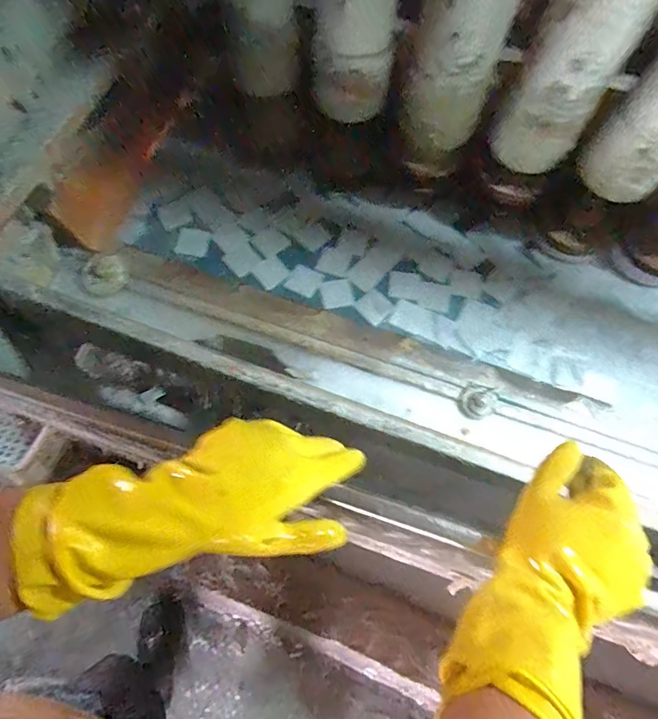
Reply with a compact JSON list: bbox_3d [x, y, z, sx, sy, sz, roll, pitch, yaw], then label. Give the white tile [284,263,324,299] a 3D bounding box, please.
[{"bbox_3d":[-0.038,-0.124,0.706,0.049,0.004,0.047,28,71,9],"label":"white tile"}]

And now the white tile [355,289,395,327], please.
[{"bbox_3d":[0.071,-0.081,0.691,0.045,0.008,0.049,-42,76,-15],"label":"white tile"}]

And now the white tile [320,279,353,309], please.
[{"bbox_3d":[0.011,-0.101,0.695,0.045,0.007,0.045,-10,70,-5],"label":"white tile"}]

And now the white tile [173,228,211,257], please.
[{"bbox_3d":[-0.223,-0.192,0.736,0.053,0.006,0.047,13,70,3],"label":"white tile"}]

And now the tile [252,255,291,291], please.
[{"bbox_3d":[-0.091,-0.138,0.710,0.048,0.005,0.049,-37,74,-14],"label":"tile"}]

